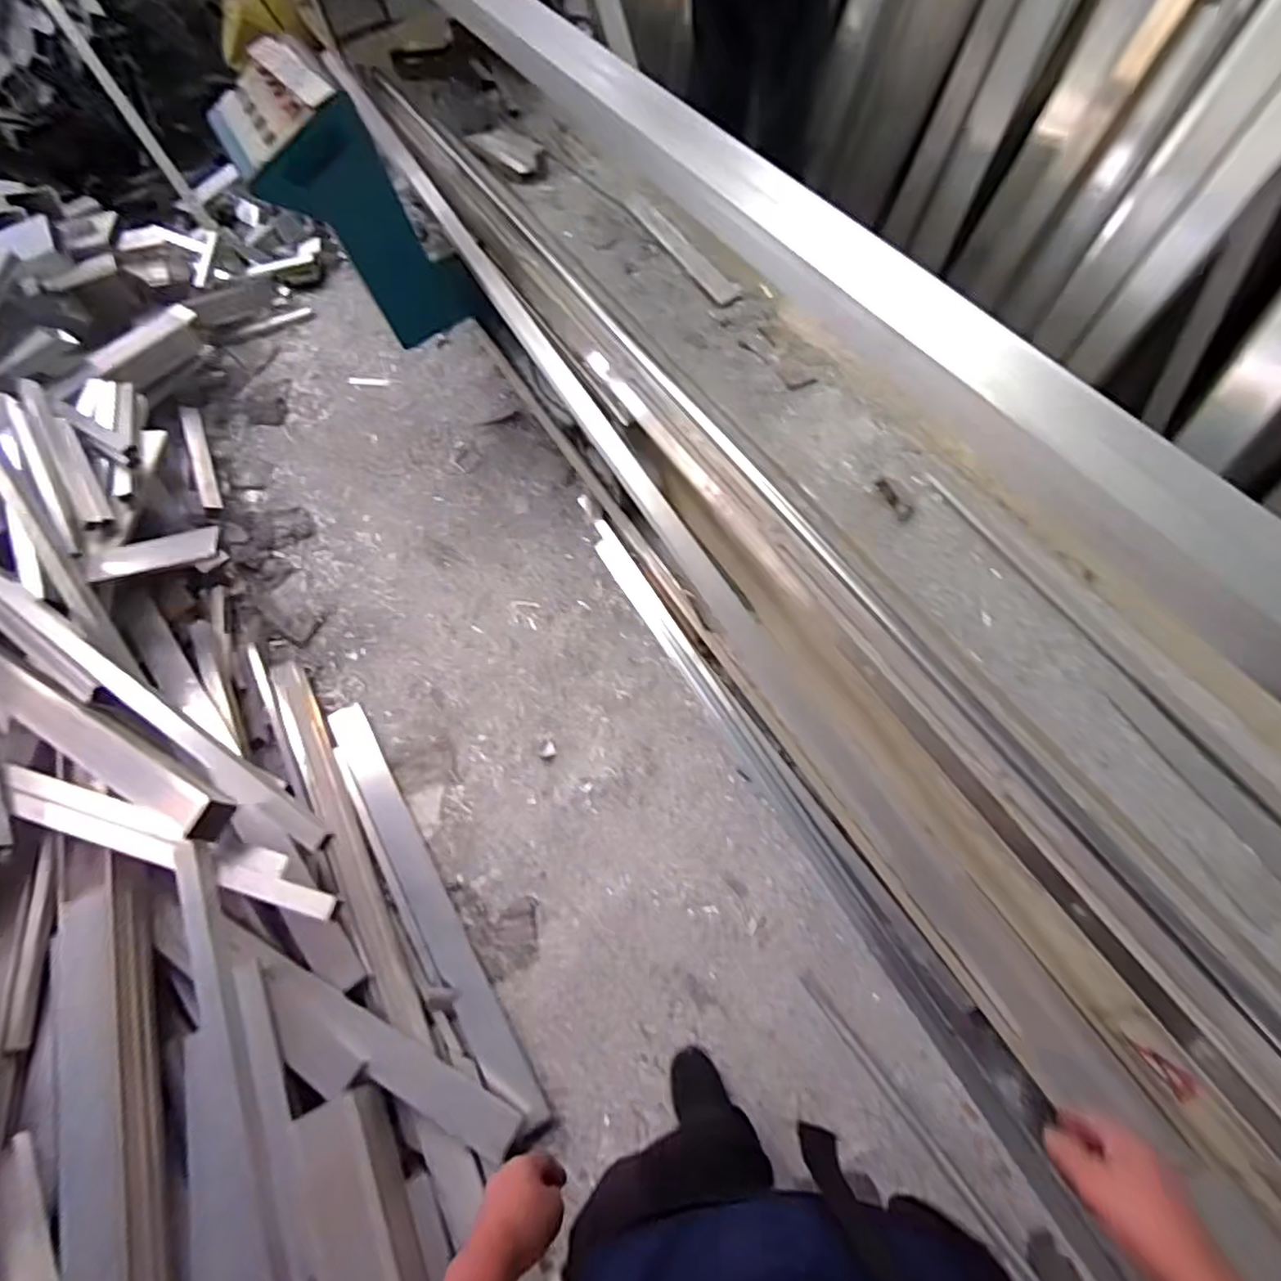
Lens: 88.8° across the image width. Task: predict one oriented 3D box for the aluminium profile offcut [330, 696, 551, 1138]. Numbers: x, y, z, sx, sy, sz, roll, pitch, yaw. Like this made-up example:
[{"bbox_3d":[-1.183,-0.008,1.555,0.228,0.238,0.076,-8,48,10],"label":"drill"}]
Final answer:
[{"bbox_3d":[-0.483,0.547,1.458,0.086,0.033,1.029,-33,64,-9],"label":"aluminium profile offcut"}]

